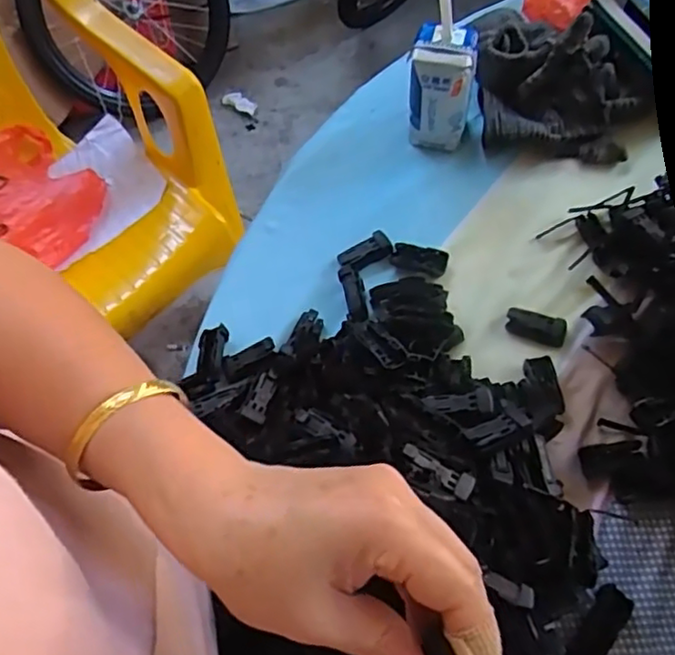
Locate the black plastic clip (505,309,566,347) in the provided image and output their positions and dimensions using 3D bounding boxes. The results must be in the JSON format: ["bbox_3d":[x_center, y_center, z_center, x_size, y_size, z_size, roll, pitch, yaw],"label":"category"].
[{"bbox_3d":[0.157,0.000,0.511,0.047,0.009,0.023,14,67,9],"label":"black plastic clip"}]

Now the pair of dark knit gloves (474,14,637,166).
[{"bbox_3d":[0.194,-0.223,0.572,0.144,0.074,0.125,7,67,6],"label":"pair of dark knit gloves"}]

